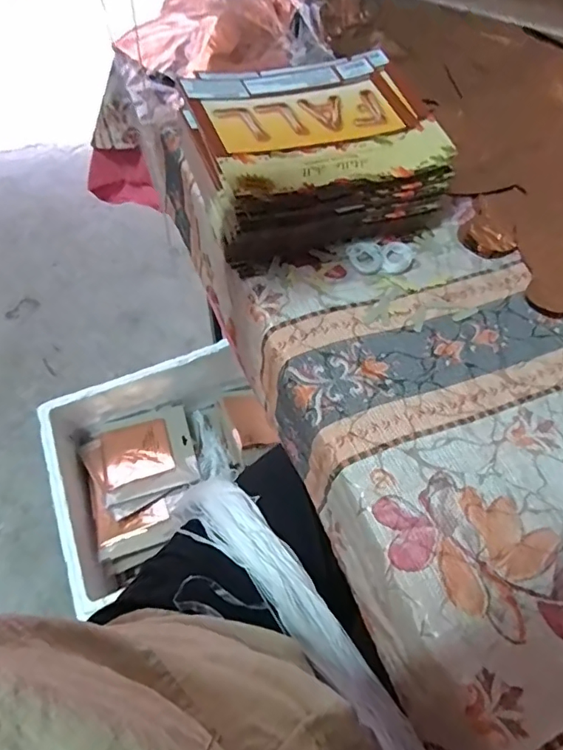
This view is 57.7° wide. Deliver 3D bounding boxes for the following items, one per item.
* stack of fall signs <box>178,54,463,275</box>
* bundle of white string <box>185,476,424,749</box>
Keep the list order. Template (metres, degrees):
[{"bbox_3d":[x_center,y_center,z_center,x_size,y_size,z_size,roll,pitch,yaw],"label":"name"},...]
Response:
[{"bbox_3d":[0.030,-0.208,0.484,0.229,0.080,0.189,-17,62,-15],"label":"stack of fall signs"},{"bbox_3d":[0.050,0.278,0.450,0.071,0.047,0.465,-32,66,-17],"label":"bundle of white string"}]

